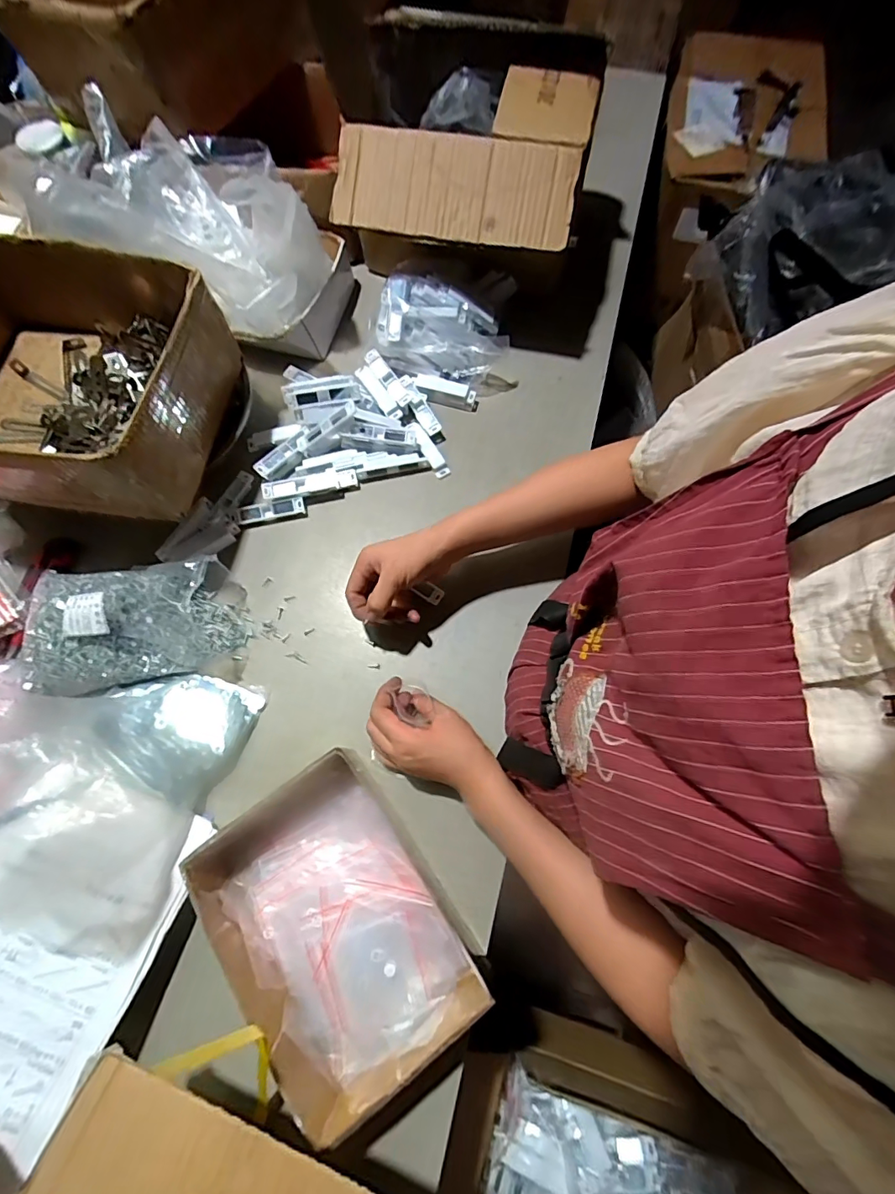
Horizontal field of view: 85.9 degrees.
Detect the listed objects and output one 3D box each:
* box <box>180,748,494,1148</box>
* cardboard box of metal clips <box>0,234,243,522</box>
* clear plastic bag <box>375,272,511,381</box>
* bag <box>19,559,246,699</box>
[{"bbox_3d":[-0.104,0.299,0.445,0.174,0.069,0.248,-36,75,-10],"label":"box"},{"bbox_3d":[-0.431,-0.240,0.546,0.308,0.134,0.265,8,72,4],"label":"cardboard box of metal clips"},{"bbox_3d":[-0.009,-0.366,0.667,0.180,0.080,0.097,18,73,7],"label":"clear plastic bag"},{"bbox_3d":[-0.355,0.024,0.542,0.218,0.084,0.141,-9,72,-2],"label":"bag"}]

